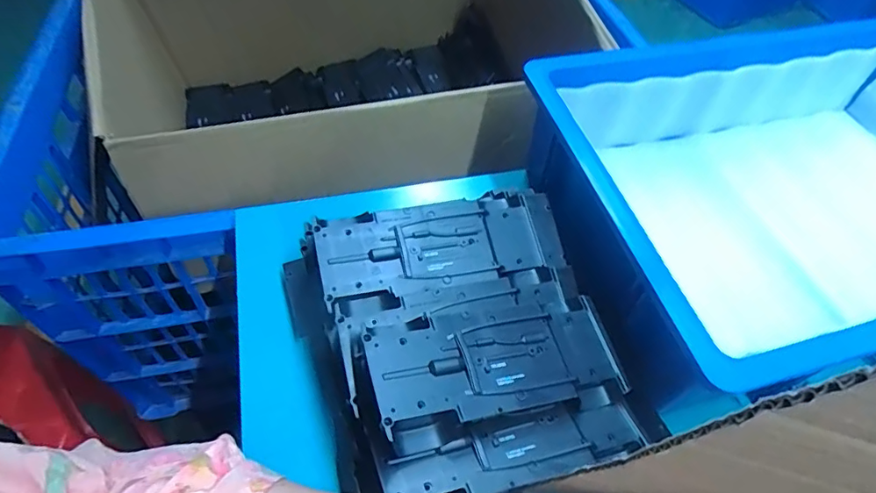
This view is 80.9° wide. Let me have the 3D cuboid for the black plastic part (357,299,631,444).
[{"bbox_3d":[0.039,0.073,0.333,0.172,0.020,0.075,-2,52,-23],"label":"black plastic part"}]

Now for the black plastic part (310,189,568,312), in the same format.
[{"bbox_3d":[0.006,0.000,0.388,0.188,0.020,0.067,-14,73,-21],"label":"black plastic part"}]

